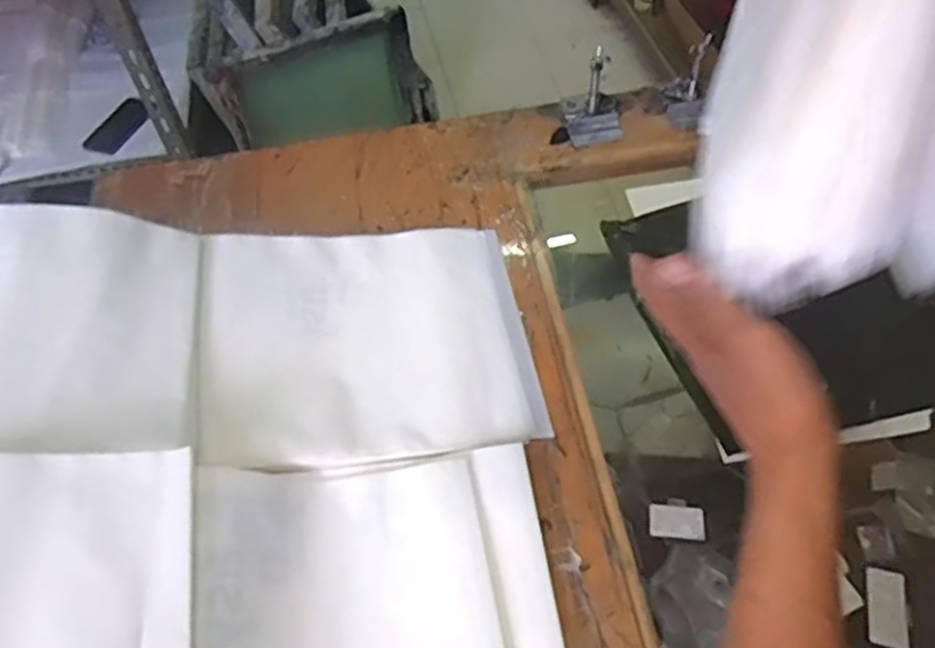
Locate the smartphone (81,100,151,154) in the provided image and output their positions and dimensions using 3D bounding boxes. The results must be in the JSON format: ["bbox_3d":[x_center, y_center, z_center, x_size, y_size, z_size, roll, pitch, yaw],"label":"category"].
[{"bbox_3d":[-0.715,-0.404,1.591,0.063,0.010,0.161,27,58,-3],"label":"smartphone"}]

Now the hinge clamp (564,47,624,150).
[{"bbox_3d":[0.144,-0.260,0.887,0.065,0.087,0.070,-8,54,-2],"label":"hinge clamp"}]

